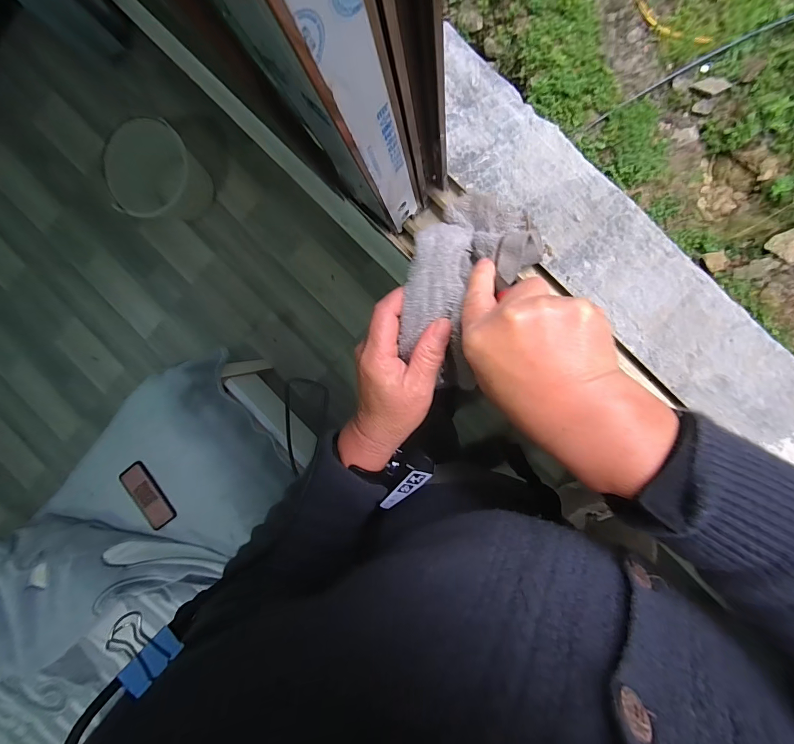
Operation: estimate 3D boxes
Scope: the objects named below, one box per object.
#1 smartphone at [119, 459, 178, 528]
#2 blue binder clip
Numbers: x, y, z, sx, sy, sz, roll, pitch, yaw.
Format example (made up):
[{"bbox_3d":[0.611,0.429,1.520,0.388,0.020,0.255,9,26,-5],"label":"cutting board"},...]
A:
[{"bbox_3d":[-0.588,0.291,0.880,0.062,0.009,0.161,-37,86,-8],"label":"smartphone"},{"bbox_3d":[-0.127,0.136,0.186,0.008,0.024,0.034,-30,91,10],"label":"blue binder clip"}]

